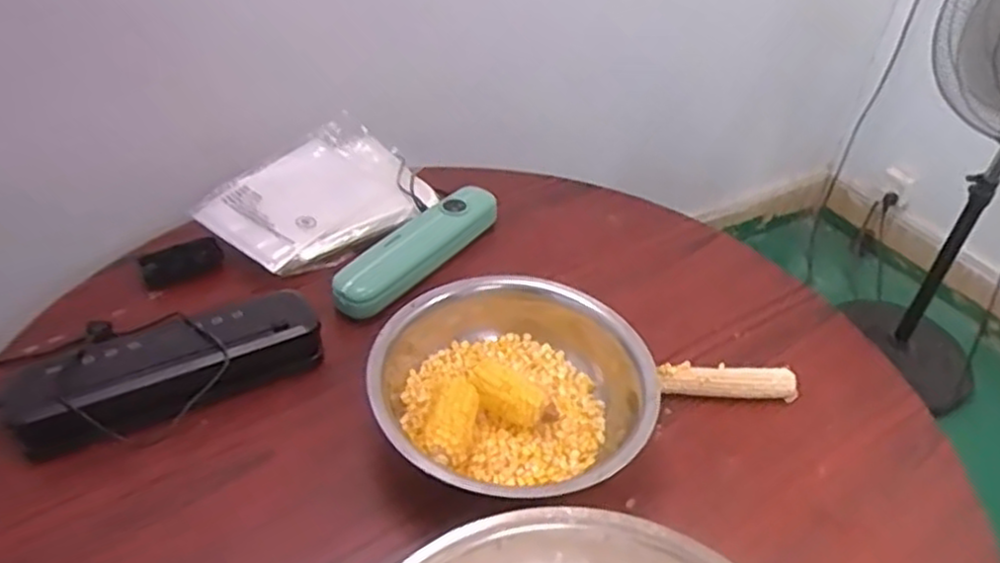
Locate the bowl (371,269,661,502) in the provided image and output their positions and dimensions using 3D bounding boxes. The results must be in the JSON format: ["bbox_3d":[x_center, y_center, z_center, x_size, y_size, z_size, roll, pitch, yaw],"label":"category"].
[{"bbox_3d":[0.009,0.133,0.888,0.319,0.095,0.305,3,41,-2],"label":"bowl"}]

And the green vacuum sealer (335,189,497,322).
[{"bbox_3d":[-0.120,-0.057,1.132,0.086,0.056,0.315,26,46,23],"label":"green vacuum sealer"}]

